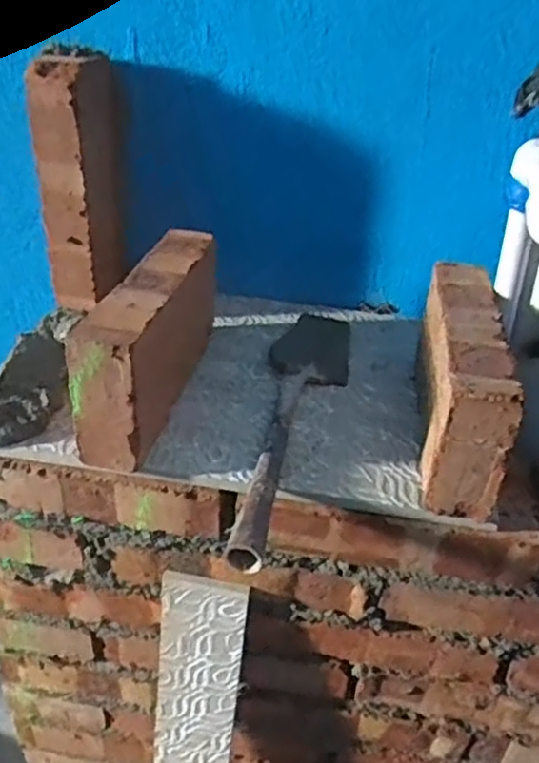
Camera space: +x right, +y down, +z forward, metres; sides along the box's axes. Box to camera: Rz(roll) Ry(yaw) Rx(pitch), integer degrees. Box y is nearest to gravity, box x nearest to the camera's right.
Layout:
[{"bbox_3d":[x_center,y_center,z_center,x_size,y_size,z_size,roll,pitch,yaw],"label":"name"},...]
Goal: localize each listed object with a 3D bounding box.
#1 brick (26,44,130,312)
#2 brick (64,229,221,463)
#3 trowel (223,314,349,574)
[{"bbox_3d":[-0.174,-0.185,0.613,0.061,0.212,0.082,5,34,2],"label":"brick"},{"bbox_3d":[-0.088,-0.037,0.521,0.055,0.098,0.206,8,34,7],"label":"brick"},{"bbox_3d":[0.022,0.020,0.529,0.067,0.024,0.332,8,34,7],"label":"trowel"}]

